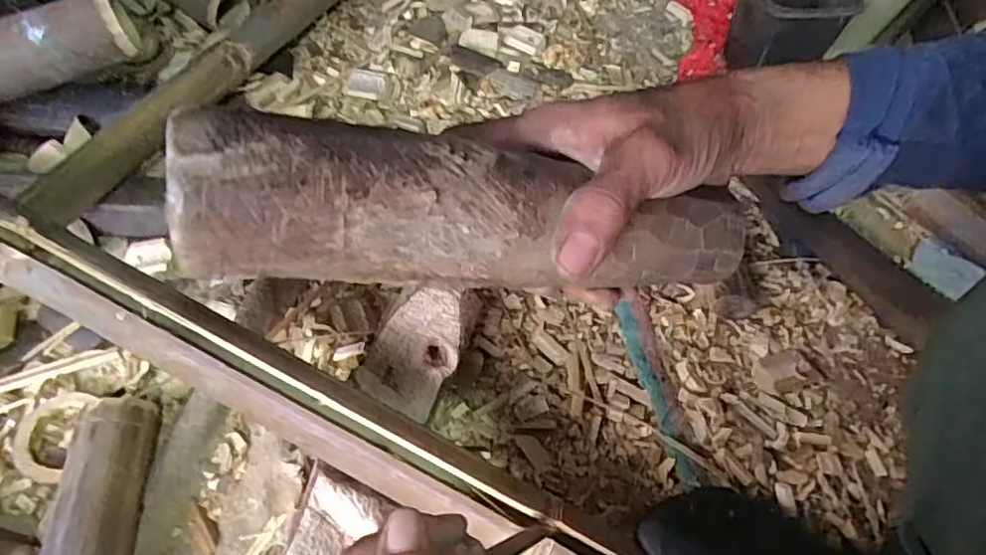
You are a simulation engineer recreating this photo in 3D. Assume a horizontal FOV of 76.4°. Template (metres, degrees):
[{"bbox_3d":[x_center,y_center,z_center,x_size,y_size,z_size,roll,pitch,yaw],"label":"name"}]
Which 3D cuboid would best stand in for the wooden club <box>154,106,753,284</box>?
[{"bbox_3d":[-0.001,-0.025,0.272,0.245,0.048,0.052,4,57,-20],"label":"wooden club"}]

